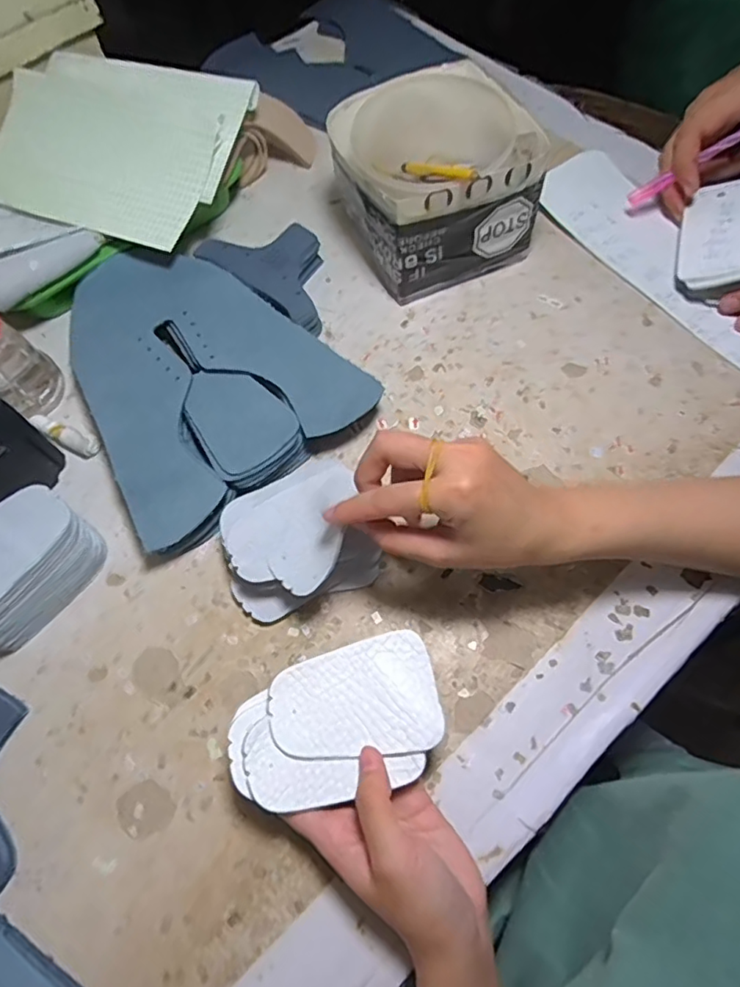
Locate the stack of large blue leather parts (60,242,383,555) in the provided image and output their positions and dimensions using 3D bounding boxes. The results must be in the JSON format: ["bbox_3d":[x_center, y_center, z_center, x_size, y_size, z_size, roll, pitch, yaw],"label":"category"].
[{"bbox_3d":[-0.144,-0.095,0.448,0.189,0.028,0.239,-40,70,-14],"label":"stack of large blue leather parts"}]

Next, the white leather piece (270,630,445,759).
[{"bbox_3d":[-0.008,0.114,0.320,0.091,0.005,0.060,-8,71,-3],"label":"white leather piece"}]

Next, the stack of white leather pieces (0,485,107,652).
[{"bbox_3d":[-0.225,0.047,0.371,0.092,0.052,0.070,-38,69,-13],"label":"stack of white leather pieces"}]

